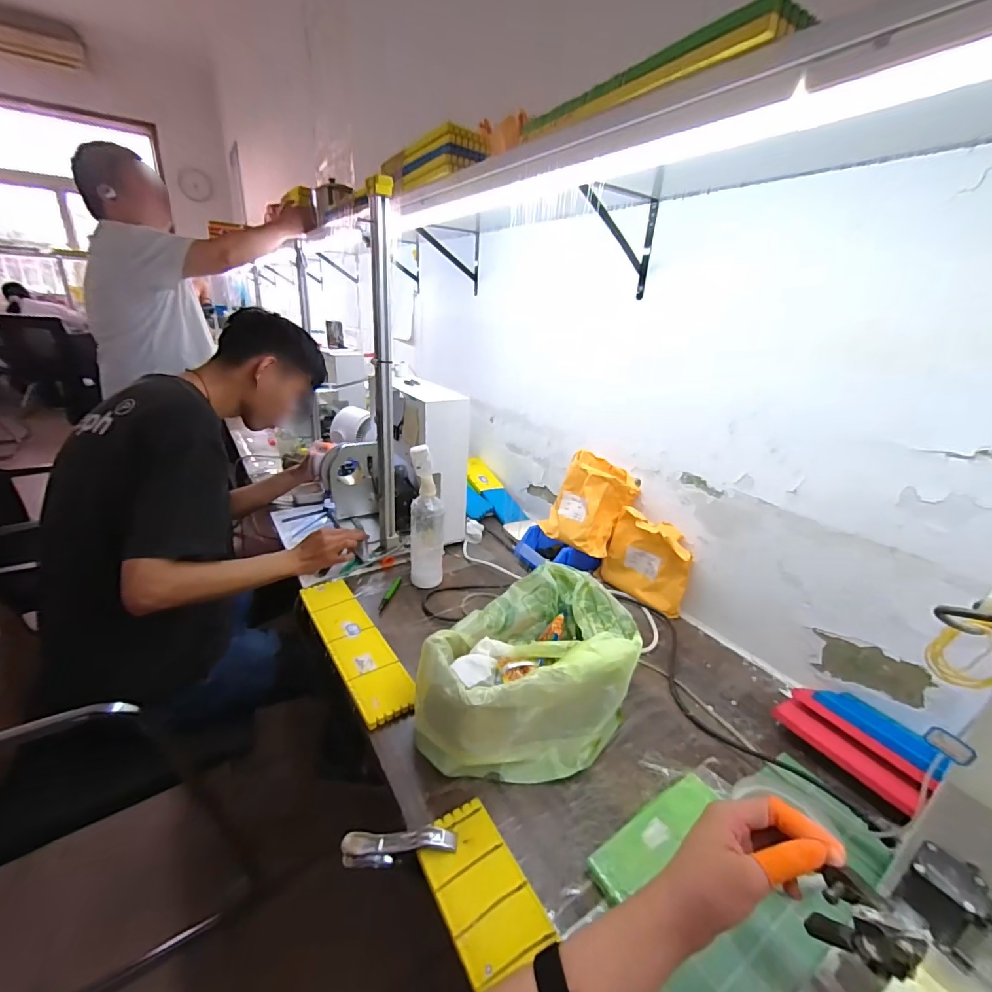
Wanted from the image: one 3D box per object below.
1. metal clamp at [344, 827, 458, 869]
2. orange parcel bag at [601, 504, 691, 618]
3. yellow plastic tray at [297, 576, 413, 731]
[{"bbox_3d":[-0.099,0.365,0.471,0.118,0.039,0.020,-10,23,3],"label":"metal clamp"},{"bbox_3d":[0.293,0.123,0.878,0.048,0.163,0.166,-13,28,-34],"label":"orange parcel bag"},{"bbox_3d":[-0.233,0.234,0.741,0.080,0.013,0.345,-13,28,-34],"label":"yellow plastic tray"}]

